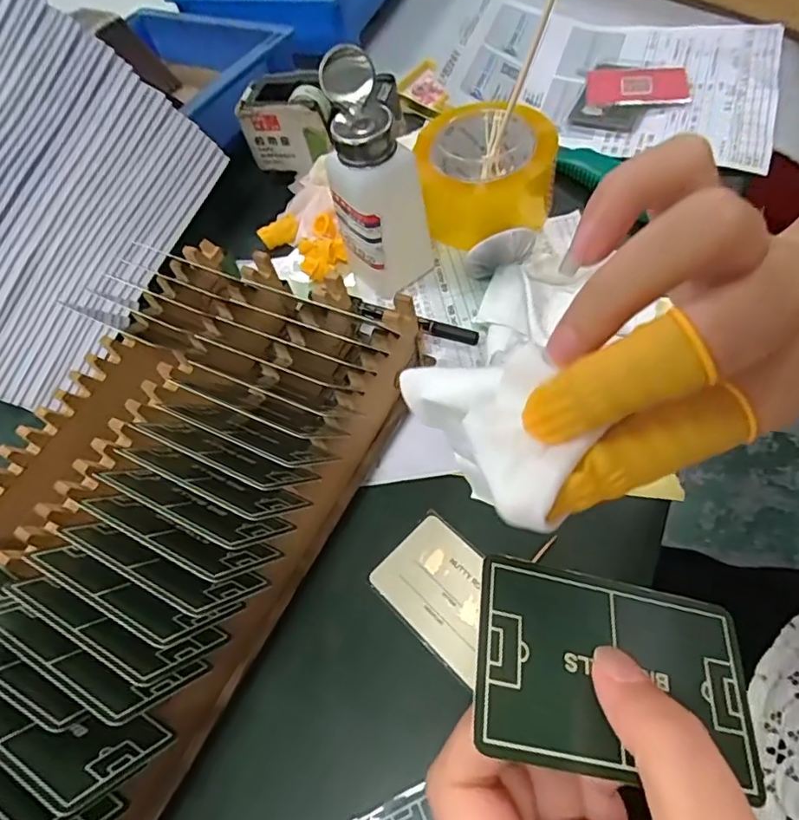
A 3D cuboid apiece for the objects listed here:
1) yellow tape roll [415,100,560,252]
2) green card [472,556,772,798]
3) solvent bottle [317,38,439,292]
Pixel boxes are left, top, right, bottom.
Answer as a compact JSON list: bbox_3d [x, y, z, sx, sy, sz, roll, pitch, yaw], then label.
[{"bbox_3d":[0.067,-0.192,0.451,0.103,0.071,0.089,-8,57,5],"label":"yellow tape roll"},{"bbox_3d":[0.063,0.075,0.164,0.082,0.004,0.052,15,55,-8],"label":"green card"},{"bbox_3d":[-0.018,-0.153,0.387,0.059,0.142,0.063,-5,57,7],"label":"solvent bottle"}]

